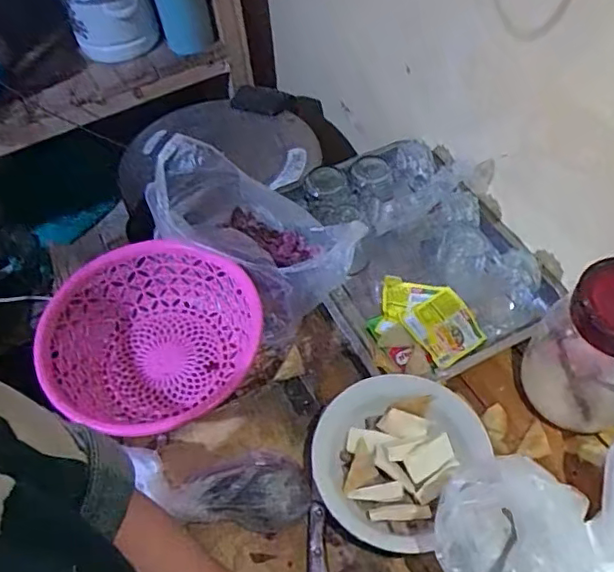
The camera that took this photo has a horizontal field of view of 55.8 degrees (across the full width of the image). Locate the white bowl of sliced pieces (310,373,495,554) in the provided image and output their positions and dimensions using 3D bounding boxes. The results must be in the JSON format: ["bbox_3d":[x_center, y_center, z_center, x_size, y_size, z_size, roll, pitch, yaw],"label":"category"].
[{"bbox_3d":[0.092,0.187,0.641,0.163,0.050,0.182,31,62,22],"label":"white bowl of sliced pieces"}]

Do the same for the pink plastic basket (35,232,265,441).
[{"bbox_3d":[-0.194,0.060,0.742,0.243,0.097,0.231,8,56,8],"label":"pink plastic basket"}]

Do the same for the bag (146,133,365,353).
[{"bbox_3d":[-0.066,-0.074,0.757,0.285,0.155,0.154,35,64,24],"label":"bag"}]

